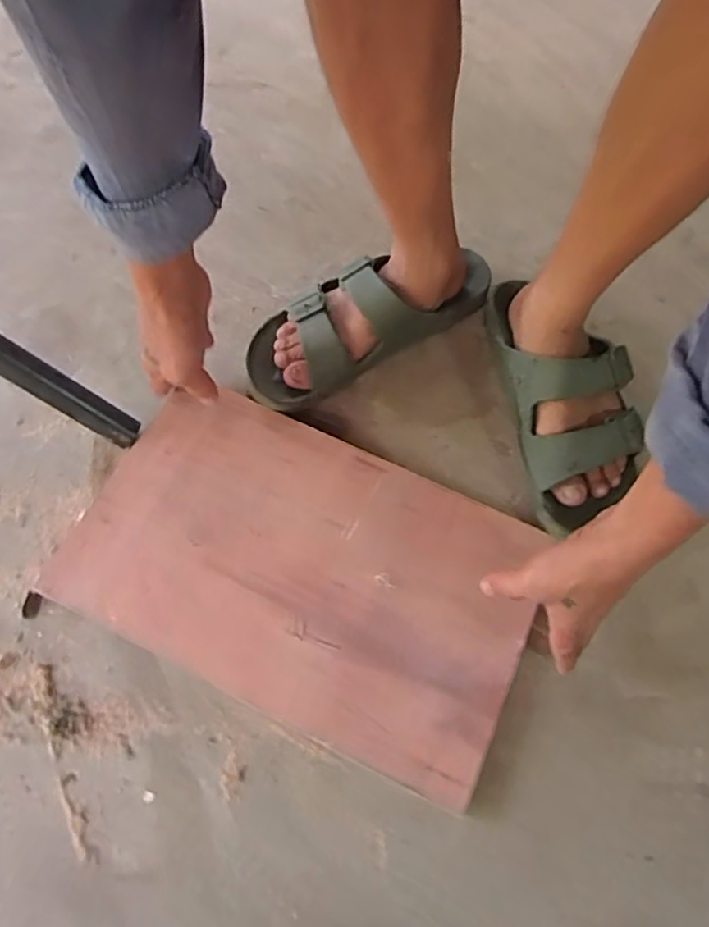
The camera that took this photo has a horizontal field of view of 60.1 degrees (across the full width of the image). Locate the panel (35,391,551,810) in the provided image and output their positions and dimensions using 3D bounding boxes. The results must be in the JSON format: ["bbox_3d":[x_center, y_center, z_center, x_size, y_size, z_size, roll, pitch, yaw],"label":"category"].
[{"bbox_3d":[-0.047,0.086,0.539,0.391,0.016,0.243,24,68,9],"label":"panel"}]

